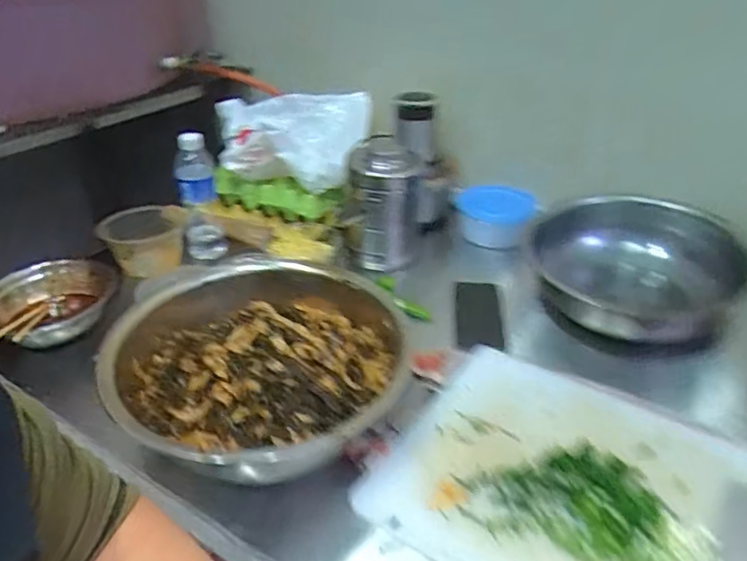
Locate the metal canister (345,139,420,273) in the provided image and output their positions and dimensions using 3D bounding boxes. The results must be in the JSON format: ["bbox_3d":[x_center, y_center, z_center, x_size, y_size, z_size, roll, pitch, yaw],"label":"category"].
[{"bbox_3d":[0.016,-0.127,1.019,0.120,0.200,0.107,-1,32,1],"label":"metal canister"}]

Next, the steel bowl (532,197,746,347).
[{"bbox_3d":[0.397,-0.001,0.897,0.295,0.165,0.255,10,33,18],"label":"steel bowl"}]

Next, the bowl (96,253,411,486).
[{"bbox_3d":[-0.145,0.096,0.735,0.339,0.088,0.383,-7,32,-8],"label":"bowl"}]

